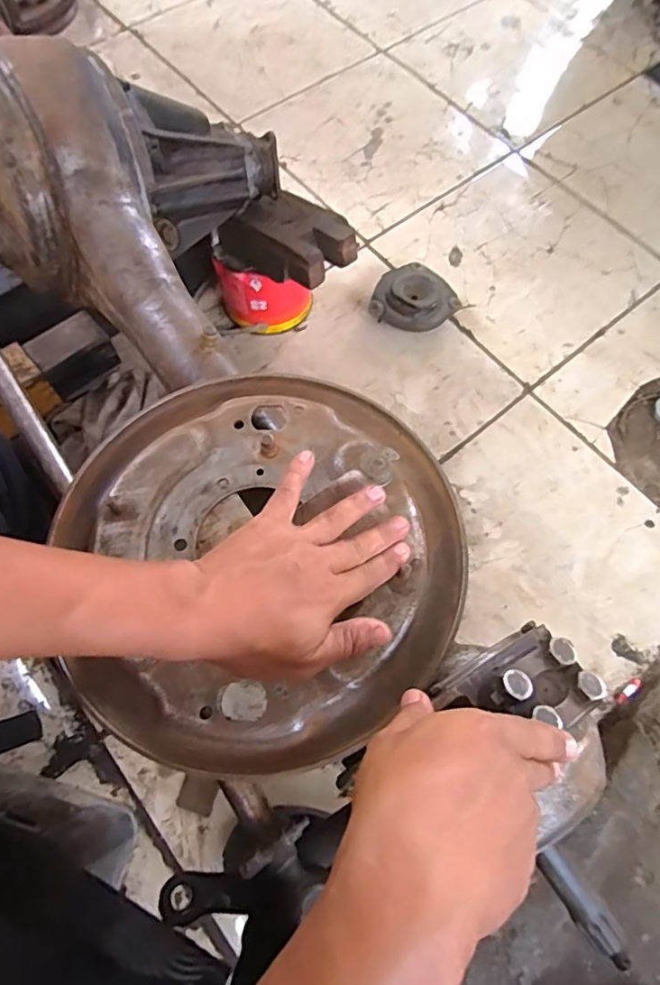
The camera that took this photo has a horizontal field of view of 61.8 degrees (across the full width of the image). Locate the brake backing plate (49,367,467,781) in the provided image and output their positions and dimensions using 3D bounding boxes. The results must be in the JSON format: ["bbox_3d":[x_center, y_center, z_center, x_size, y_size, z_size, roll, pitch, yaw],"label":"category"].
[{"bbox_3d":[-0.047,0.036,0.412,0.290,0.036,0.300,1,68,-1],"label":"brake backing plate"}]

